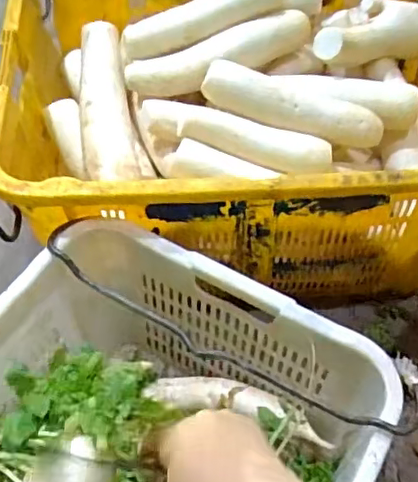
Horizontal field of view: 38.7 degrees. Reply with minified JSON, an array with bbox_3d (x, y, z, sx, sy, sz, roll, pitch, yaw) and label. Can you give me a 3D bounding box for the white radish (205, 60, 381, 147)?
[{"bbox_3d":[0.112,-0.182,0.790,0.251,0.052,0.059,17,56,-5],"label":"white radish"}]

